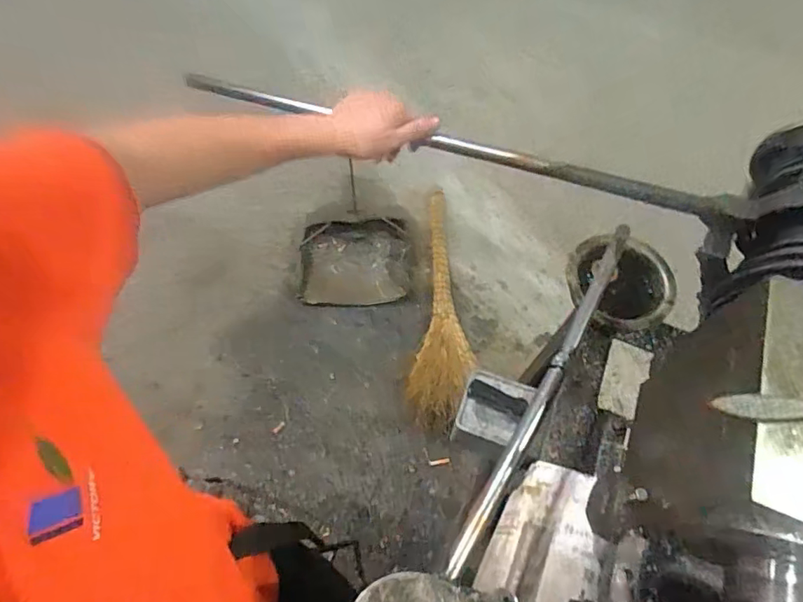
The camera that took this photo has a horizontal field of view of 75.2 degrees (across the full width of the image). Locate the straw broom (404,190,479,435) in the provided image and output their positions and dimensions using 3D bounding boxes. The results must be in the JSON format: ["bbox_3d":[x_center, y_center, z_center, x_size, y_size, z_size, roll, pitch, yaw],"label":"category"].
[{"bbox_3d":[0.114,-0.008,1.462,0.175,0.058,0.735,4,63,-1],"label":"straw broom"}]

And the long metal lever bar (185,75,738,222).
[{"bbox_3d":[0.038,-0.181,0.584,0.624,0.023,0.022,18,68,11],"label":"long metal lever bar"}]

